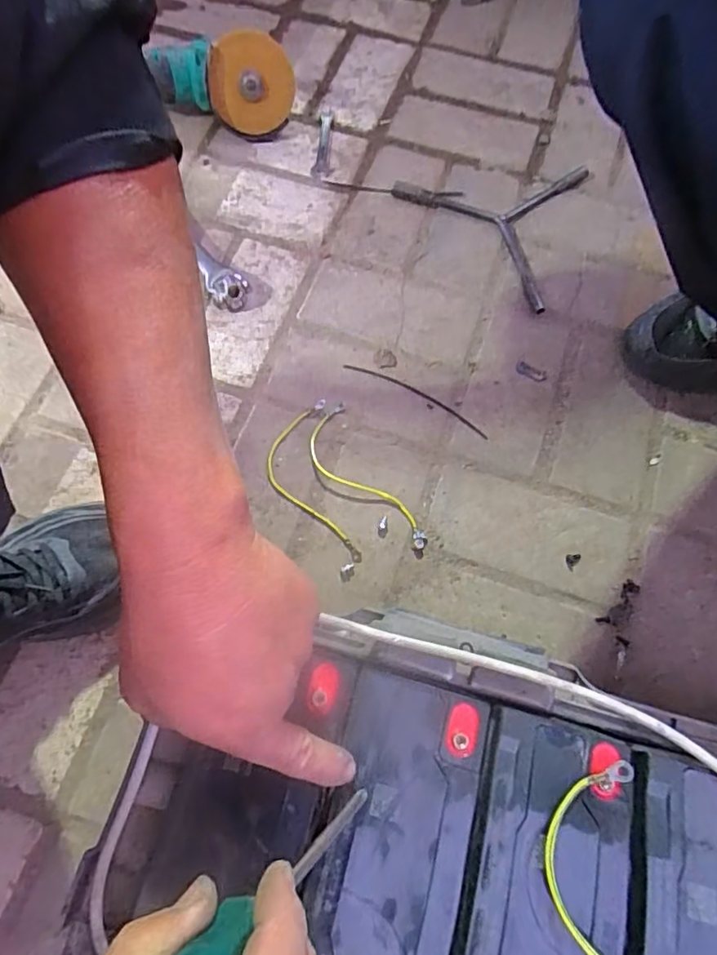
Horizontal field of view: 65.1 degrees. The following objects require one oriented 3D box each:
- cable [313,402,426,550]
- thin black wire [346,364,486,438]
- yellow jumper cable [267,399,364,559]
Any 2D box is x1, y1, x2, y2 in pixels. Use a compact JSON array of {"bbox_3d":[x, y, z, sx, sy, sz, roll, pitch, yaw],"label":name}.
[{"bbox_3d":[0.001,0.005,0.548,0.056,0.006,0.169,-29,72,-10],"label":"cable"},{"bbox_3d":[0.061,-0.083,0.578,0.162,0.004,0.016,28,72,10],"label":"thin black wire"},{"bbox_3d":[-0.050,0.006,0.545,0.069,0.004,0.168,-12,70,-5],"label":"yellow jumper cable"}]

